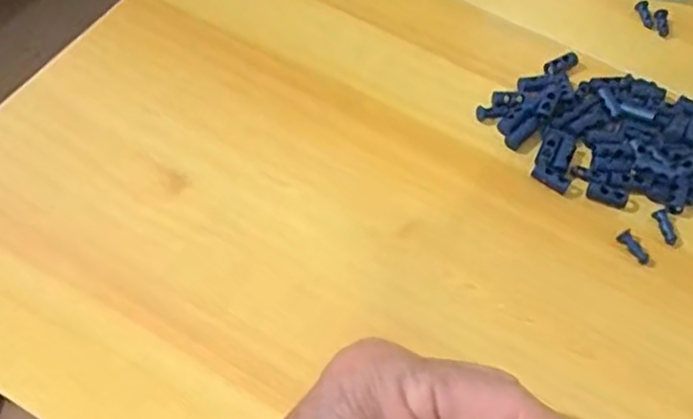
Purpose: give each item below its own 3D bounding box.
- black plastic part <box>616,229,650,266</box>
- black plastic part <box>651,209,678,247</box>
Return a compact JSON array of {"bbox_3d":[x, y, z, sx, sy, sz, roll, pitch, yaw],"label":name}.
[{"bbox_3d":[0.128,0.016,0.298,0.007,0.004,0.016,-30,67,-22],"label":"black plastic part"},{"bbox_3d":[0.145,0.007,0.305,0.007,0.004,0.018,-7,60,-11],"label":"black plastic part"}]

